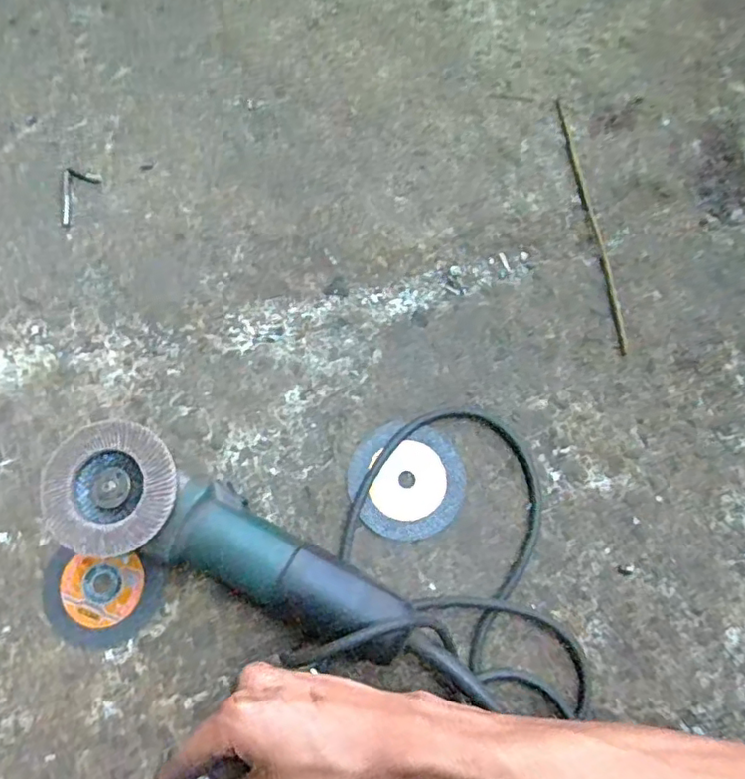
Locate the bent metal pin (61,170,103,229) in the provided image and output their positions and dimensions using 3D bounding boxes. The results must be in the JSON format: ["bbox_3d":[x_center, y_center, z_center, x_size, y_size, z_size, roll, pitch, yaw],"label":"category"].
[{"bbox_3d":[-0.303,-0.195,0.595,0.036,0.004,0.062,27,77,6],"label":"bent metal pin"}]

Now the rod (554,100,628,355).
[{"bbox_3d":[0.217,-0.166,0.587,0.013,0.010,0.274,-8,76,-3],"label":"rod"}]

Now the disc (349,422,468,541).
[{"bbox_3d":[0.030,0.081,0.525,0.100,0.007,0.098,0,76,-1],"label":"disc"}]

